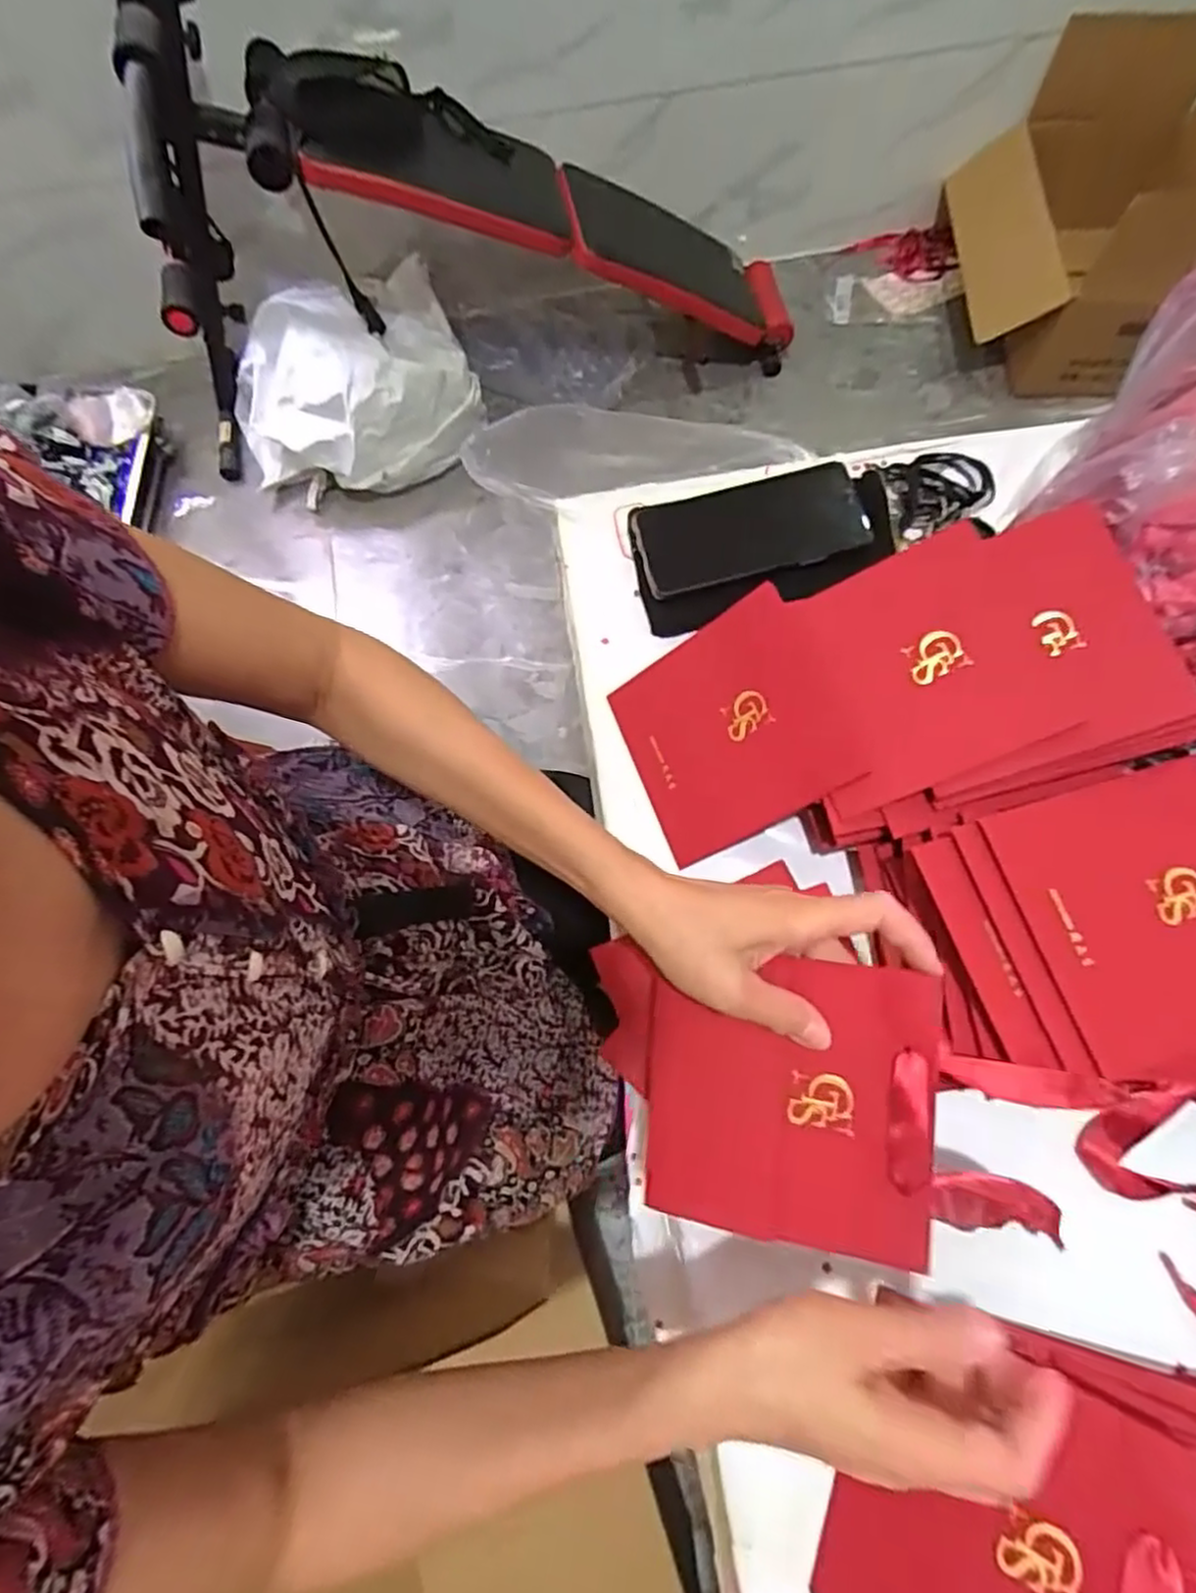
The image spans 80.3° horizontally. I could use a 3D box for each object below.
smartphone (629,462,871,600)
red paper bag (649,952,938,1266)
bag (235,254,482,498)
[{"bbox_3d":[0.111,-0.200,0.532,0.161,0.011,0.081,-12,74,7],"label":"smartphone"},{"bbox_3d":[0.092,0.153,0.362,0.142,0.012,0.137,3,84,25],"label":"red paper bag"},{"bbox_3d":[-0.562,-0.918,1.598,0.533,0.267,0.501,-23,71,-6],"label":"bag"}]

